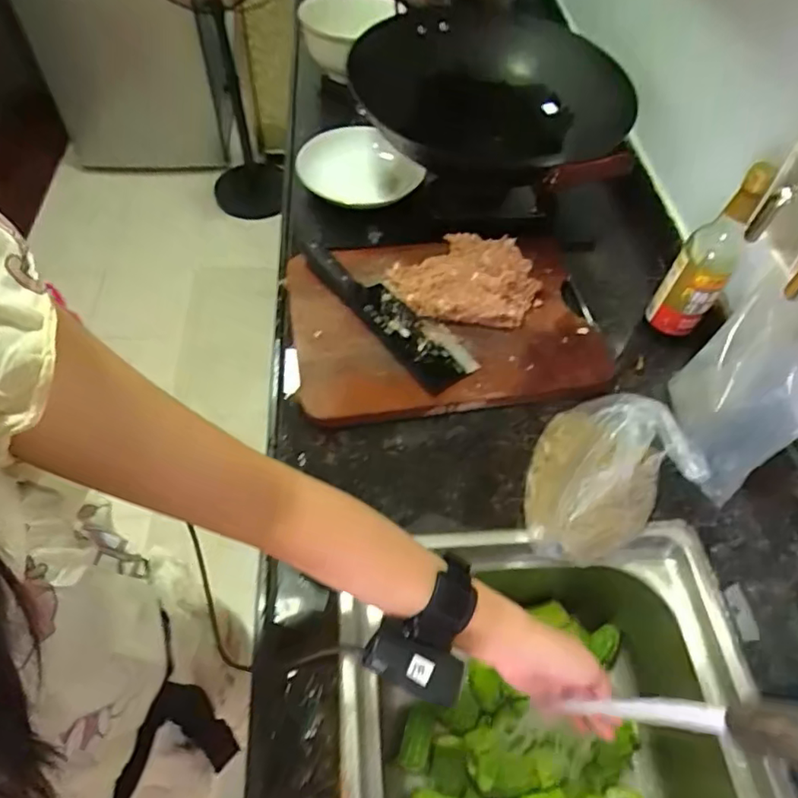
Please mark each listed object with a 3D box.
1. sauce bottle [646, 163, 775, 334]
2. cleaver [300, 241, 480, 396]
[{"bbox_3d":[0.370,-0.175,0.662,0.062,0.225,0.077,34,60,19],"label":"sauce bottle"},{"bbox_3d":[-0.019,-0.120,0.722,0.071,0.026,0.282,-33,63,-23],"label":"cleaver"}]

